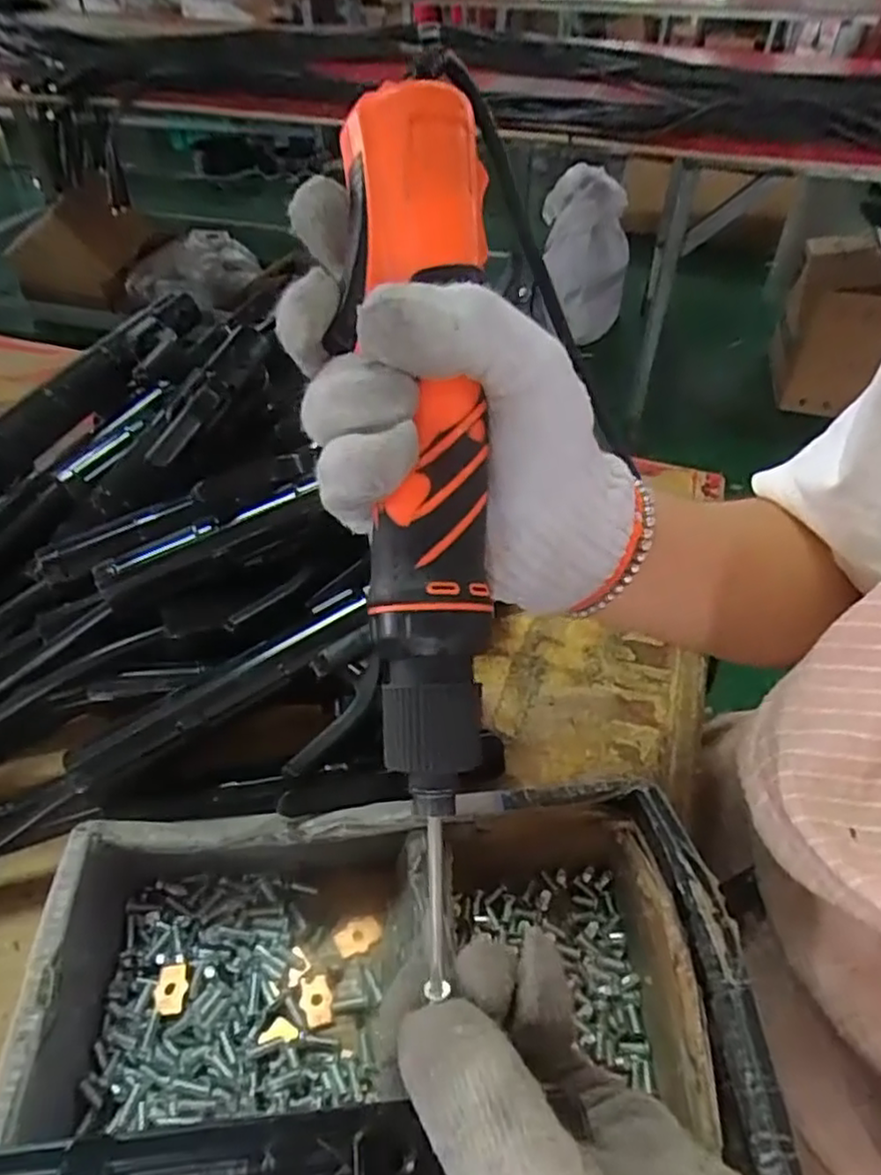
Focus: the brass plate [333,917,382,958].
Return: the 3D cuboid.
[{"bbox_3d":[-0.037,0.156,0.316,0.020,0.004,0.013,-22,50,-20],"label":"brass plate"}]

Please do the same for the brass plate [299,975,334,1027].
[{"bbox_3d":[-0.053,0.175,0.299,0.013,0.004,0.019,-6,46,-7],"label":"brass plate"}]

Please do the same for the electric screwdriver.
[{"bbox_3d":[-0.005,-0.030,0.222,0.046,0.033,0.259,-2,83,-3],"label":"electric screwdriver"}]

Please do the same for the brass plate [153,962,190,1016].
[{"bbox_3d":[-0.112,0.166,0.291,0.013,0.004,0.020,-2,46,-2],"label":"brass plate"}]

